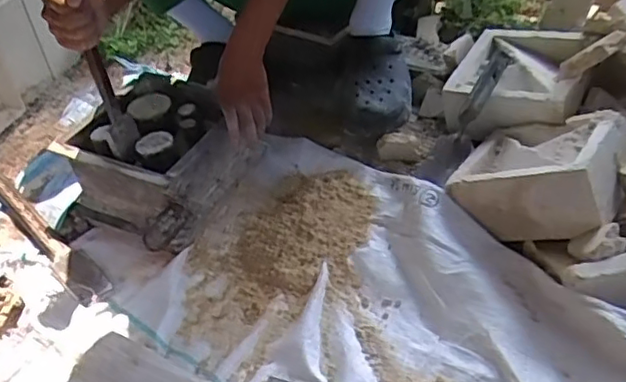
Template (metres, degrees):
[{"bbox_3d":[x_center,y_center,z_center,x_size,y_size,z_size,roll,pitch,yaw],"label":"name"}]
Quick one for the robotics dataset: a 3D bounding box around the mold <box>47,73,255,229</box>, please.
[{"bbox_3d":[-0.249,-0.062,1.016,0.224,0.143,0.226,17,48,26],"label":"mold"}]

